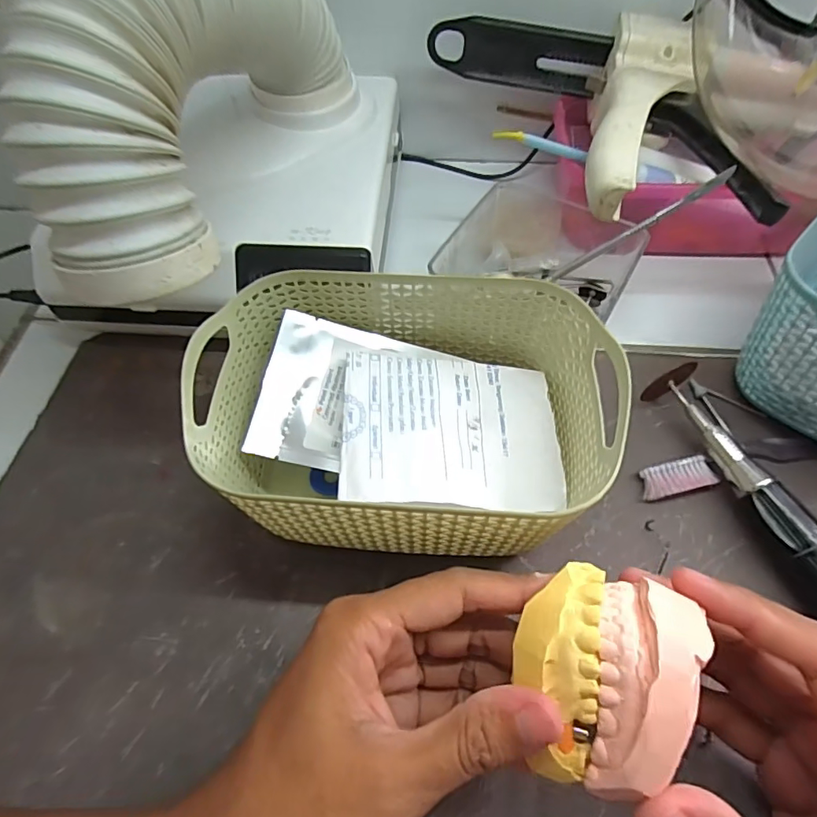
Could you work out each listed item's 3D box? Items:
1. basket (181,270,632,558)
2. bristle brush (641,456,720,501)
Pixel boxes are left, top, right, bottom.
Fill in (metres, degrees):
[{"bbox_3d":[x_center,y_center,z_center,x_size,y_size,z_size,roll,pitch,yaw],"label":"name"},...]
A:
[{"bbox_3d":[0.008,0.006,0.244,0.185,0.082,0.112,5,59,3],"label":"basket"},{"bbox_3d":[0.141,0.036,0.266,0.038,0.010,0.016,-11,59,-6],"label":"bristle brush"}]

